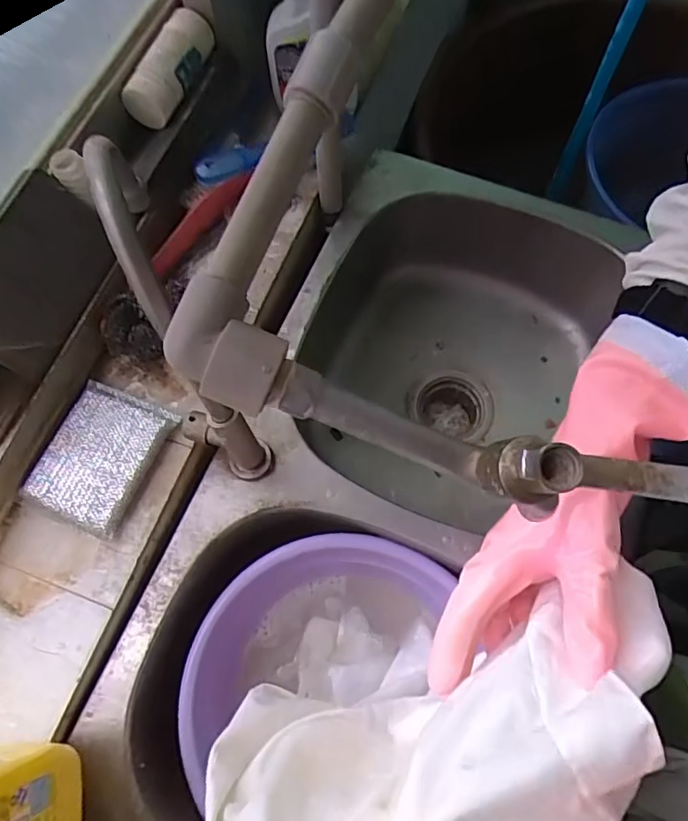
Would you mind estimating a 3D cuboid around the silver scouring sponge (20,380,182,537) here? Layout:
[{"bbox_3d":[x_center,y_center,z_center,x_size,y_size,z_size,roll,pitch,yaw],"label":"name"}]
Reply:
[{"bbox_3d":[-0.223,0.040,0.515,0.095,0.023,0.121,23,72,8],"label":"silver scouring sponge"}]

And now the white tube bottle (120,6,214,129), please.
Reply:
[{"bbox_3d":[-0.176,-0.351,0.561,0.052,0.051,0.119,14,71,5],"label":"white tube bottle"}]

